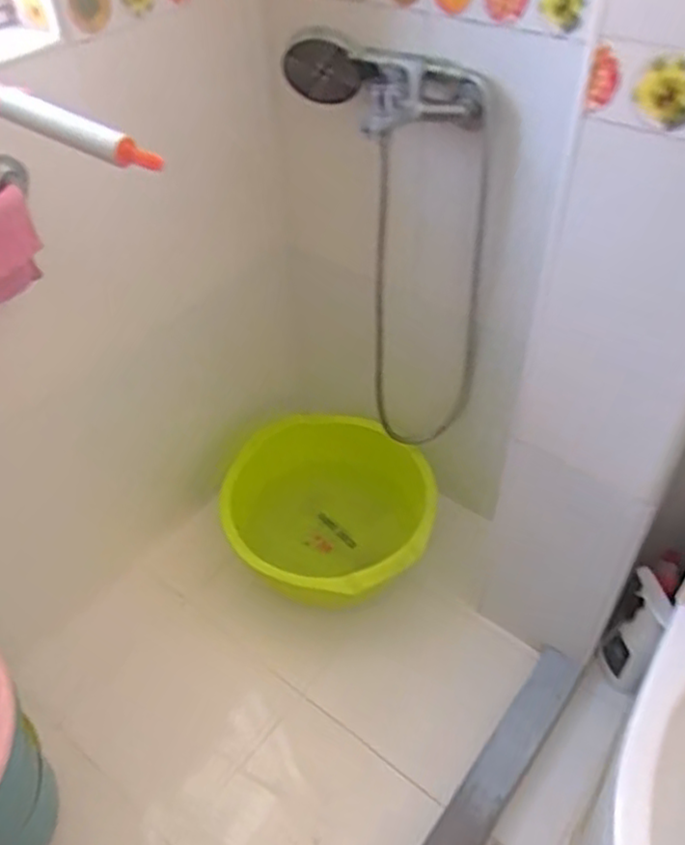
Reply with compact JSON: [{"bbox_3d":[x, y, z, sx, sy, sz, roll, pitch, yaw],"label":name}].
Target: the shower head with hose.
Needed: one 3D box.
[{"bbox_3d":[0.079,-0.245,1.246,0.196,0.783,0.301,-24,49,-20],"label":"shower head with hose"}]

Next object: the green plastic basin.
[{"bbox_3d":[-0.048,0.187,1.384,0.454,0.238,0.374,15,48,18],"label":"green plastic basin"}]

